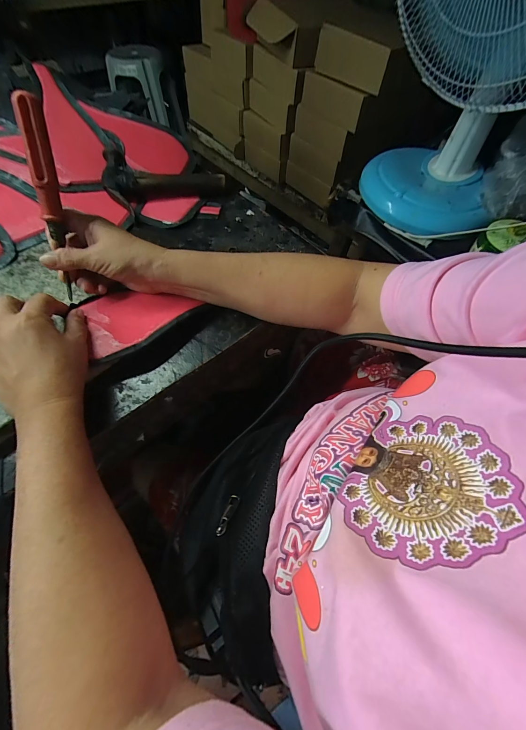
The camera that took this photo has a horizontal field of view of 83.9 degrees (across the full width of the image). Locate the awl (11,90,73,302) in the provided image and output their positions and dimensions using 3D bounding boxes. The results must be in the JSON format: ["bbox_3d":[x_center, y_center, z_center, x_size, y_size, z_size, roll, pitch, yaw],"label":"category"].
[{"bbox_3d":[-0.203,-0.148,0.280,0.020,0.169,0.017,12,33,5],"label":"awl"}]

